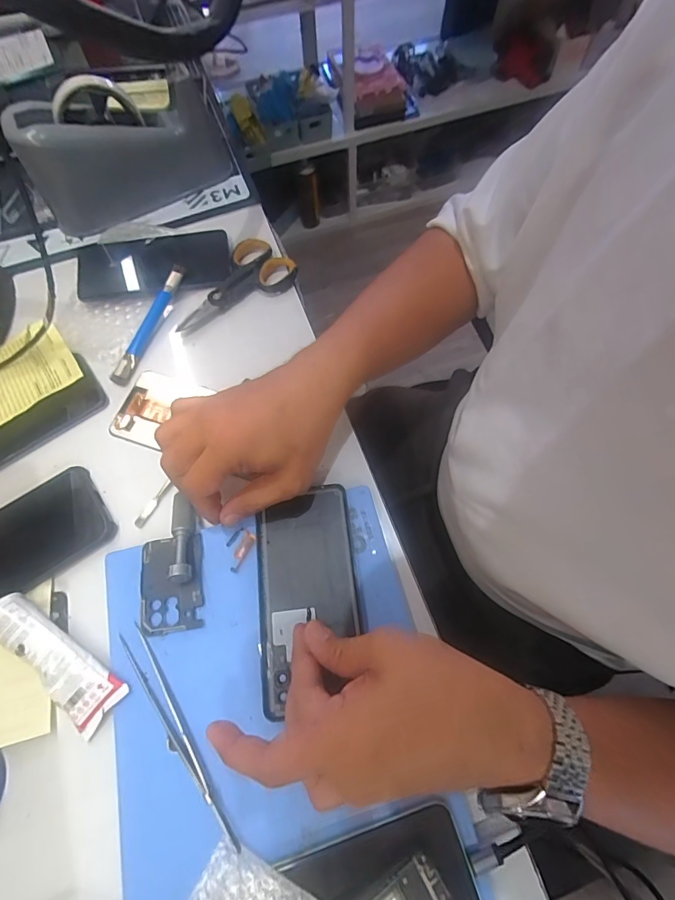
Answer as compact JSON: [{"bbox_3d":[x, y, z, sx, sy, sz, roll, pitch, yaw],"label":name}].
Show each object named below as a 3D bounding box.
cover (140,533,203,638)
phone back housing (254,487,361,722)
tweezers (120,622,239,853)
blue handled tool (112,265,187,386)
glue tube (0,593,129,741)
[{"bbox_3d":[-0.128,0.103,0.329,0.047,0.005,0.070,-9,69,-1],"label":"cover"},{"bbox_3d":[-0.023,0.107,0.327,0.075,0.007,0.154,-6,68,-1],"label":"phone back housing"},{"bbox_3d":[-0.113,0.192,0.289,0.018,0.008,0.152,-33,71,-11],"label":"tweezers"},{"bbox_3d":[-0.187,-0.129,0.426,0.017,0.011,0.139,19,70,9],"label":"blue handled tool"},{"bbox_3d":[-0.208,0.143,0.304,0.123,0.031,0.038,39,74,16],"label":"glue tube"}]

